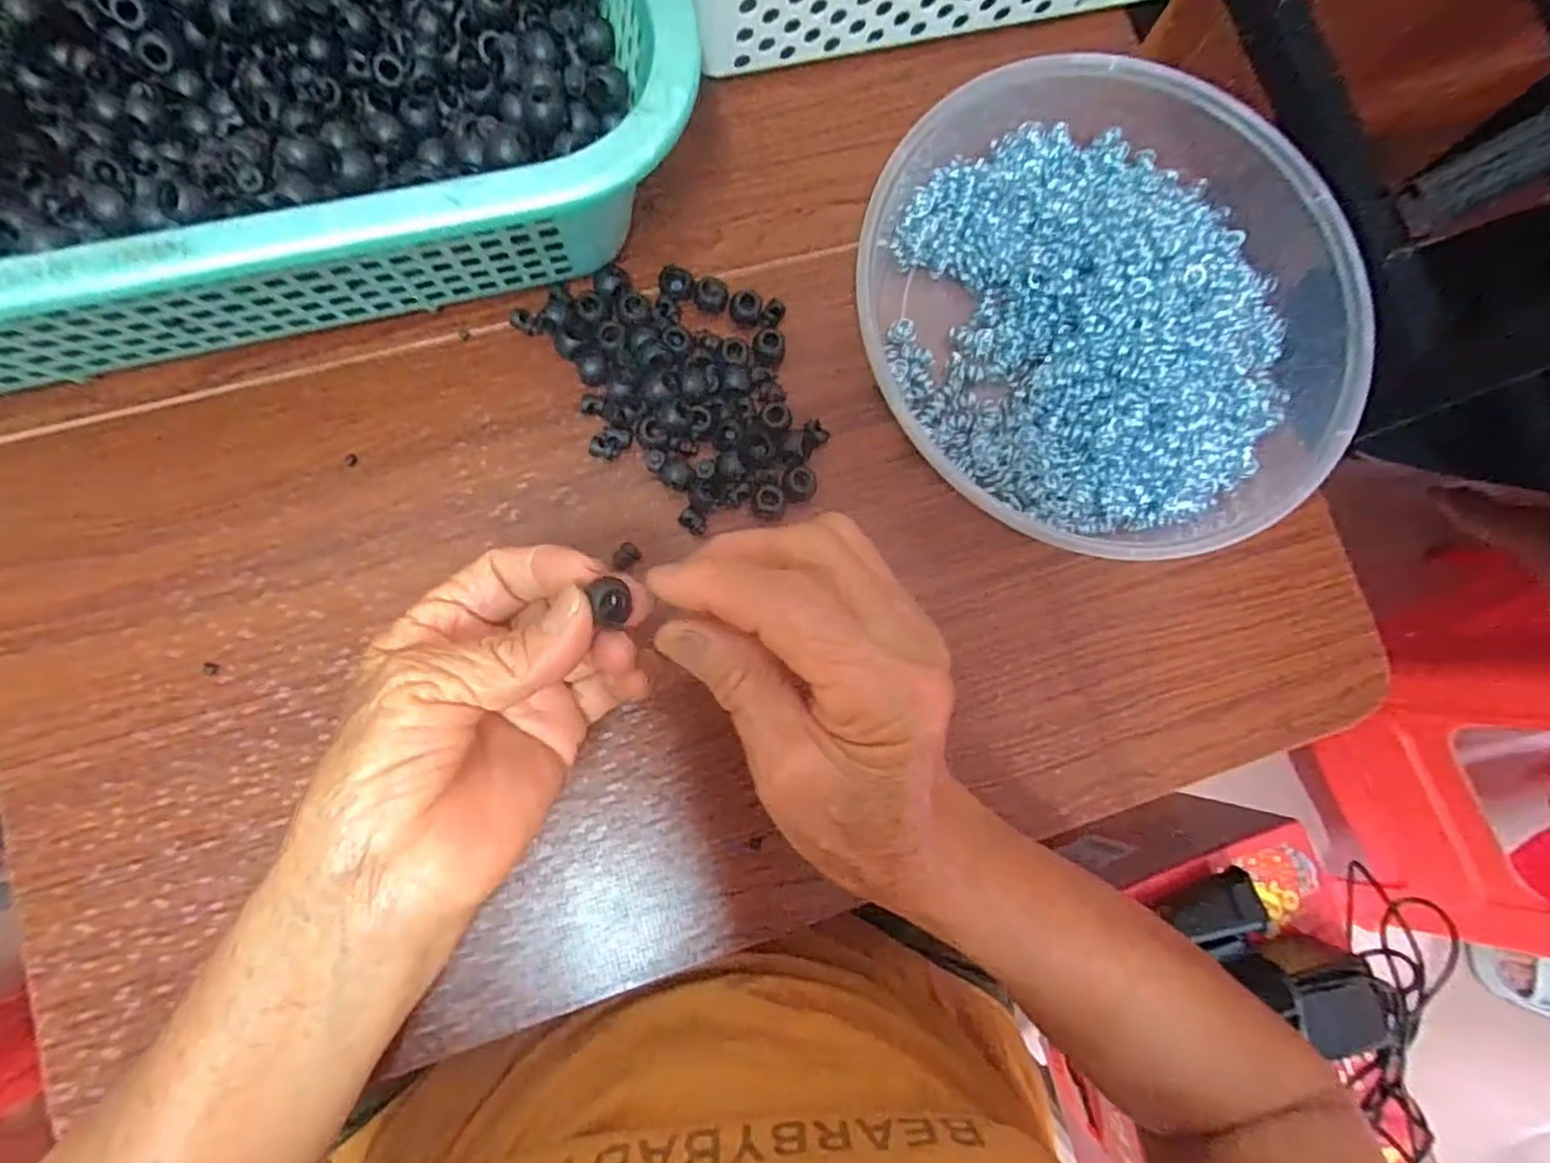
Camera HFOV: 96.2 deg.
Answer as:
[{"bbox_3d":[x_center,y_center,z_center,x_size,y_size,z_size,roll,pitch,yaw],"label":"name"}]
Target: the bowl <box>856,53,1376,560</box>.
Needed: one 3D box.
[{"bbox_3d":[0.146,-0.123,0.314,0.216,0.048,0.223,1,82,-5],"label":"bowl"}]

